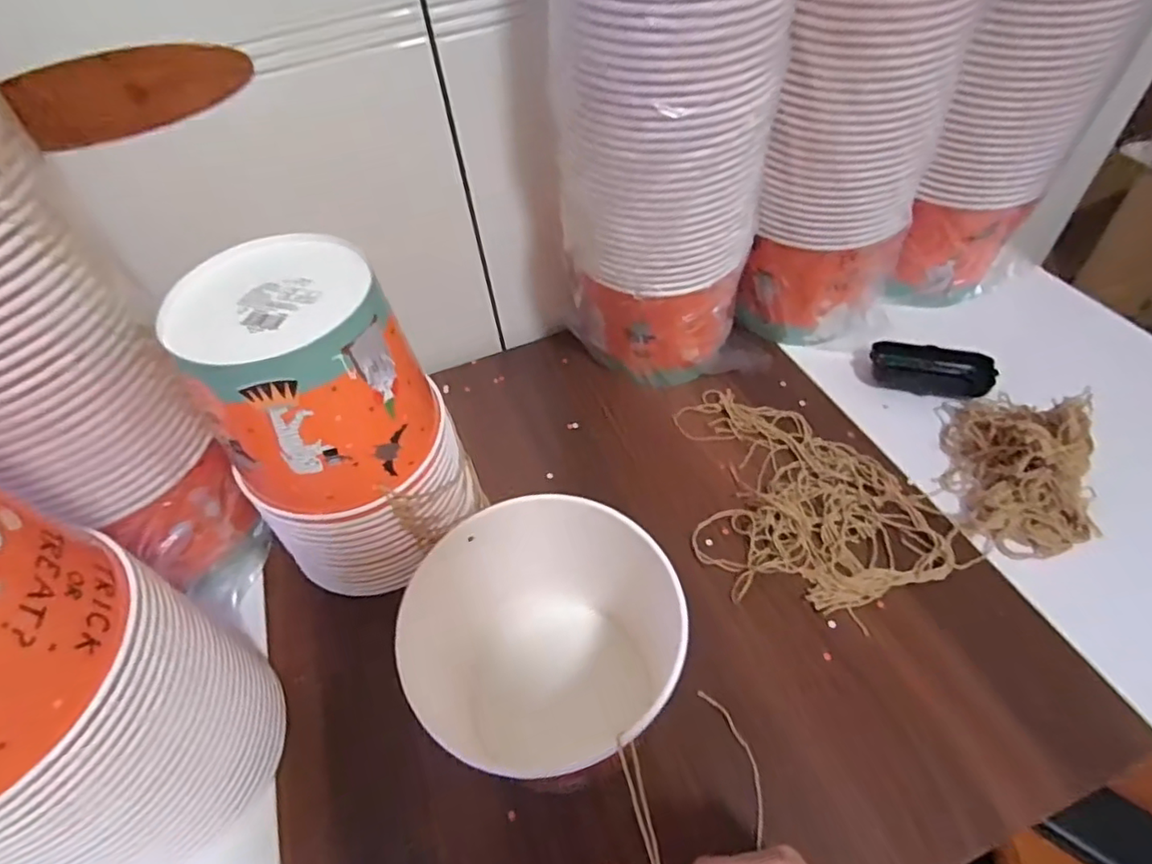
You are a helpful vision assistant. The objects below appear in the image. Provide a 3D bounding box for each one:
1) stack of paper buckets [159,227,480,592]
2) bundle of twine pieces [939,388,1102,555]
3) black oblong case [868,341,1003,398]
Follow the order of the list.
[{"bbox_3d":[-0.178,0.003,0.474,0.141,0.250,0.152,17,54,20],"label":"stack of paper buckets"},{"bbox_3d":[0.370,0.014,0.521,0.093,0.070,0.161,-5,49,2],"label":"bundle of twine pieces"},{"bbox_3d":[0.364,-0.064,0.628,0.110,0.028,0.047,5,50,11],"label":"black oblong case"}]

